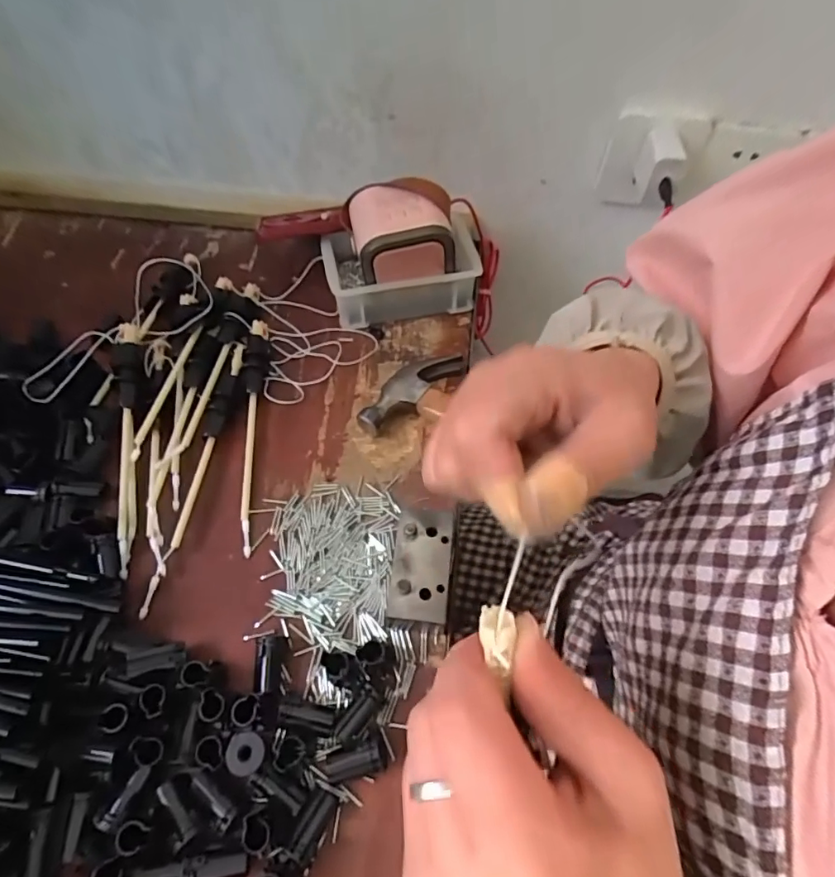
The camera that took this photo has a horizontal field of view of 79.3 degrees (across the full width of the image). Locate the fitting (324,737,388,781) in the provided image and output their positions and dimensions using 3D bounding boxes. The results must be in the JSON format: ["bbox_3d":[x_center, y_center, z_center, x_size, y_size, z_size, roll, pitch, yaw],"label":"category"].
[{"bbox_3d":[-0.038,0.199,0.311,0.038,0.017,0.016,-13,60,-8],"label":"fitting"}]

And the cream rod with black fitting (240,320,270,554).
[{"bbox_3d":[-0.142,-0.014,0.438,0.020,0.020,0.225,-6,59,-4],"label":"cream rod with black fitting"}]

